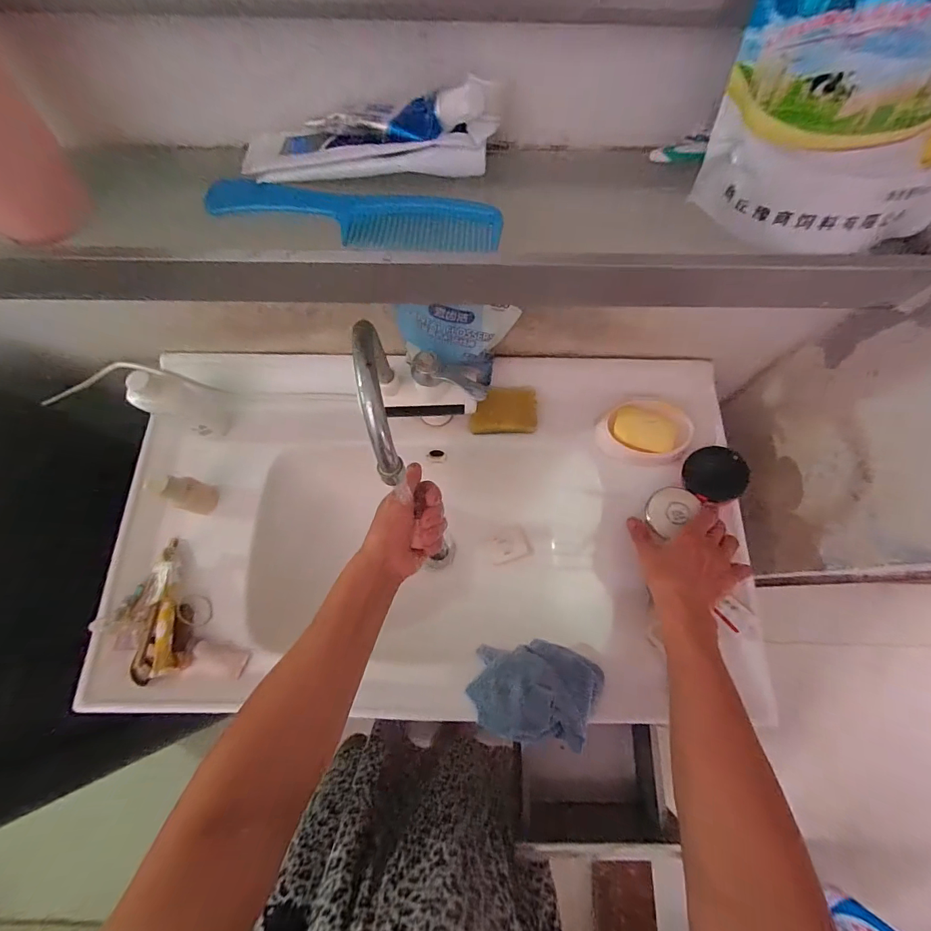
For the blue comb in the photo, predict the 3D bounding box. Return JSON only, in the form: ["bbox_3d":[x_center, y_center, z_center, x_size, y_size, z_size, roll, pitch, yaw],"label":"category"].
[{"bbox_3d":[-0.078,-0.176,0.290,0.204,0.011,0.053,2,73,1],"label":"blue comb"}]

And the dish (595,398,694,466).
[{"bbox_3d":[0.243,-0.044,0.553,0.118,0.028,0.082,9,74,3],"label":"dish"}]

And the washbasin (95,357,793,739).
[{"bbox_3d":[-0.042,0.077,0.605,0.795,0.200,0.484,0,73,1],"label":"washbasin"}]

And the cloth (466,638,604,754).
[{"bbox_3d":[0.081,0.259,0.463,0.150,0.050,0.106,6,74,3],"label":"cloth"}]

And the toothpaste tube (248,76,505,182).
[{"bbox_3d":[-0.068,-0.228,0.276,0.178,0.049,0.042,1,73,1],"label":"toothpaste tube"}]

